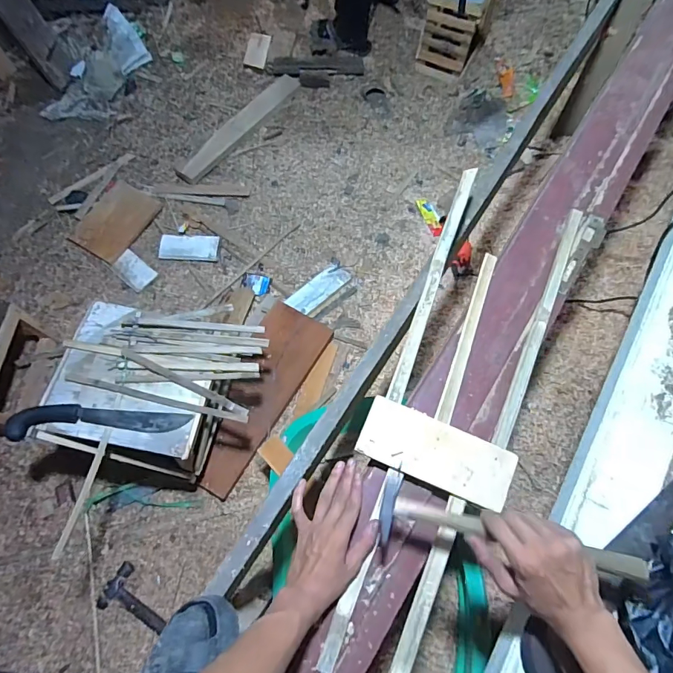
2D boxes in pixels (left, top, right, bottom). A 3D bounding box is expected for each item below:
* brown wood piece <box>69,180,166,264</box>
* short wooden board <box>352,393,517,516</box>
[{"bbox_3d":[-0.749,-0.392,1.462,0.207,0.020,0.271,26,71,12],"label":"brown wood piece"},{"bbox_3d":[0.135,0.155,0.578,0.203,0.006,0.083,21,70,8],"label":"short wooden board"}]

